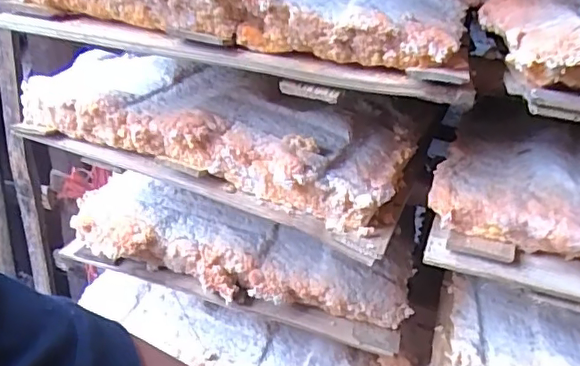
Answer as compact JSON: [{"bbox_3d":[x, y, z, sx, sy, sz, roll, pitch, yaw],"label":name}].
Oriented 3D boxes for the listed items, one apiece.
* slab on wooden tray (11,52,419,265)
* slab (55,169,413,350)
[{"bbox_3d":[-0.043,-0.033,0.319,0.222,0.047,0.092,15,30,17],"label":"slab on wooden tray"},{"bbox_3d":[-0.032,0.042,0.368,0.221,0.045,0.091,10,29,8],"label":"slab"}]

